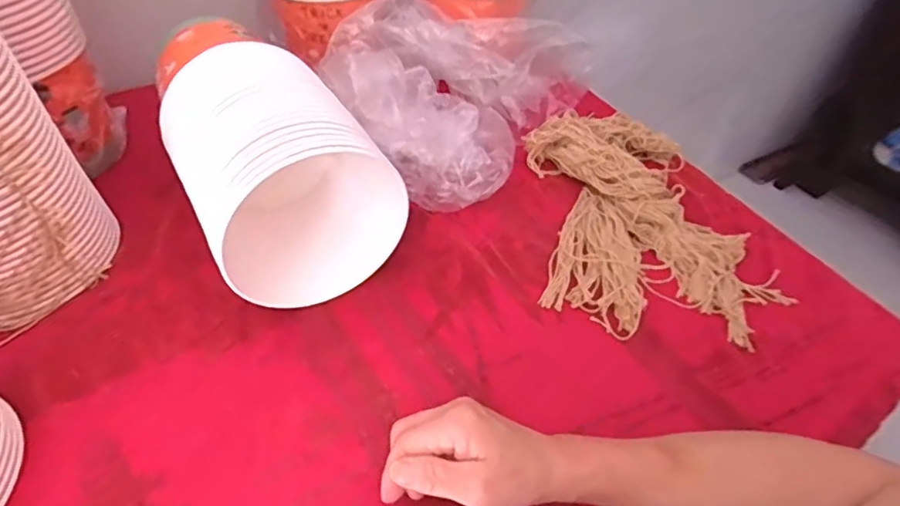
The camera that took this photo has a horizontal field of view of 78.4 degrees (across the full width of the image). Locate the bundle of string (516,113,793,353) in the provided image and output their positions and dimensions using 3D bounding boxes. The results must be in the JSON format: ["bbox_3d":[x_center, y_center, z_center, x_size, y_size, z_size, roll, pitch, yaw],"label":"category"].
[{"bbox_3d":[0.205,-0.052,0.588,0.229,0.044,0.310,2,48,-1],"label":"bundle of string"}]

